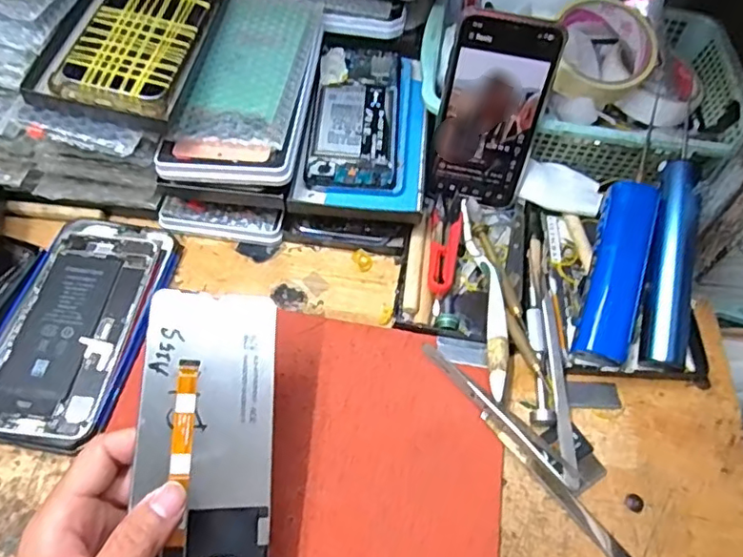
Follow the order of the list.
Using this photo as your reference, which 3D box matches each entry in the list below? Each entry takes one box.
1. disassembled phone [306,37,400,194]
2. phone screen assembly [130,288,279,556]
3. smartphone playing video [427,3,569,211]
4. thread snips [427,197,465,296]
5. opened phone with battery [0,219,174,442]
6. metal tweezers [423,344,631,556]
[{"bbox_3d":[-0.010,-0.139,0.479,0.075,0.010,0.160,5,57,1],"label":"disassembled phone"},{"bbox_3d":[-0.087,0.084,0.306,0.070,0.004,0.154,6,69,-20],"label":"phone screen assembly"},{"bbox_3d":[0.092,-0.124,0.437,0.074,0.148,0.008,12,39,1],"label":"smartphone playing video"},{"bbox_3d":[0.059,-0.028,0.443,0.025,0.012,0.094,8,57,2],"label":"thread snips"},{"bbox_3d":[-0.209,0.026,0.407,0.086,0.006,0.173,9,57,3],"label":"opened phone with battery"},{"bbox_3d":[0.102,0.110,0.367,0.018,0.006,0.184,-35,65,-22],"label":"metal tweezers"}]

